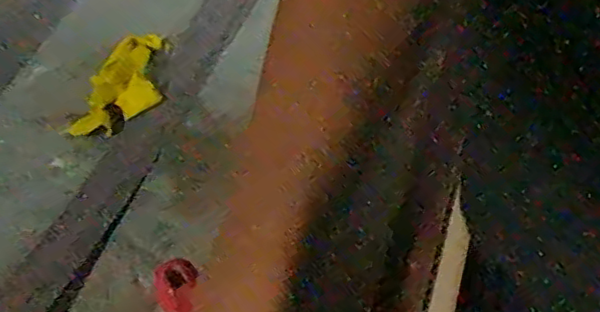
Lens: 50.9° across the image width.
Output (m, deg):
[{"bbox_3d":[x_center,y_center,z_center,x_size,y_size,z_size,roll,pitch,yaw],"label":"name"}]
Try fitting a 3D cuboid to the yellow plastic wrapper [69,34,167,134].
[{"bbox_3d":[-0.129,-0.057,0.477,0.043,0.021,0.104,19,57,16],"label":"yellow plastic wrapper"}]

